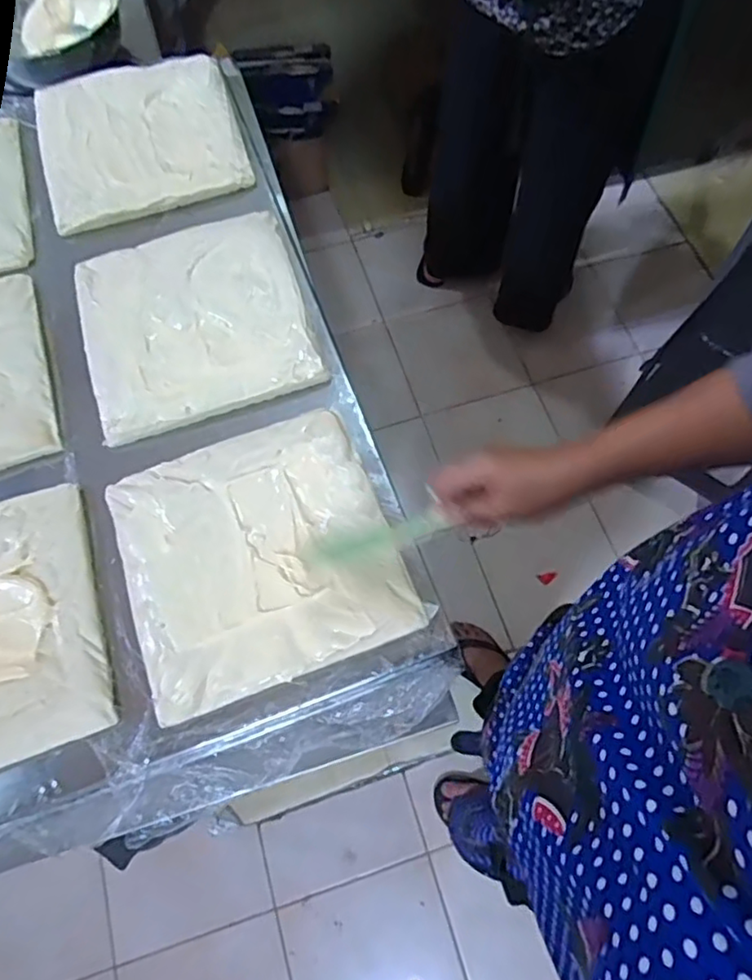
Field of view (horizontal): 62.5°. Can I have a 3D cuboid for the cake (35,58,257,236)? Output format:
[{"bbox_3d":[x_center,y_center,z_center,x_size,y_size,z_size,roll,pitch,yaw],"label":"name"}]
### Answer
[{"bbox_3d":[-0.318,-0.480,0.832,0.262,0.030,0.266,-17,67,-5],"label":"cake"}]

